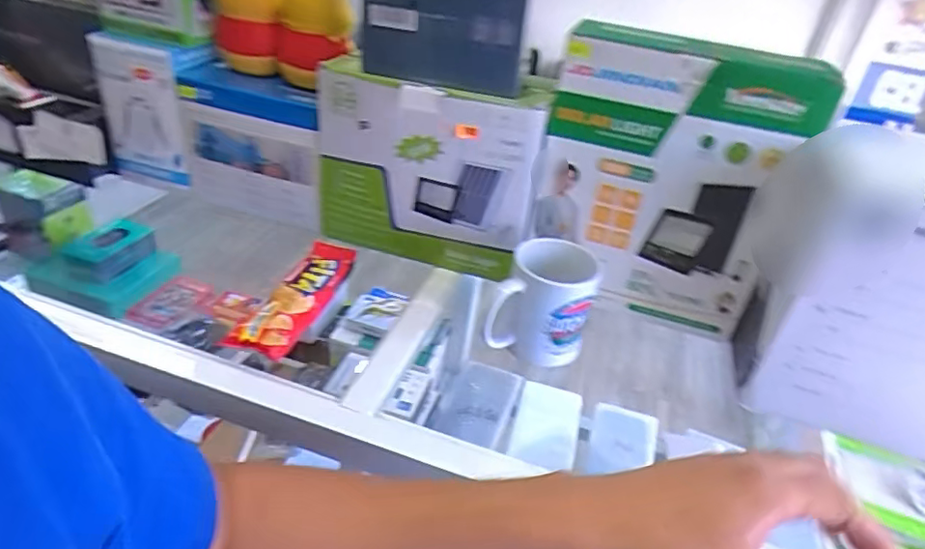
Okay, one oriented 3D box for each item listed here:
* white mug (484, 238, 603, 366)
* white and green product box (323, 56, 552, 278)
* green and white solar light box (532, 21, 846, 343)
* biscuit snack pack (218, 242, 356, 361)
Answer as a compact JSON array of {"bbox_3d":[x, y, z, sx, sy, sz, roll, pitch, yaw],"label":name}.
[{"bbox_3d":[0.079,0.026,0.572,0.090,0.094,0.083,13,33,8],"label":"white mug"},{"bbox_3d":[-0.041,-0.109,0.639,0.238,0.202,0.063,13,33,8],"label":"white and green product box"},{"bbox_3d":[0.195,-0.087,0.585,0.229,0.275,0.050,16,34,12],"label":"green and white solar light box"},{"bbox_3d":[-0.163,0.019,0.591,0.057,0.023,0.176,14,34,10],"label":"biscuit snack pack"}]

